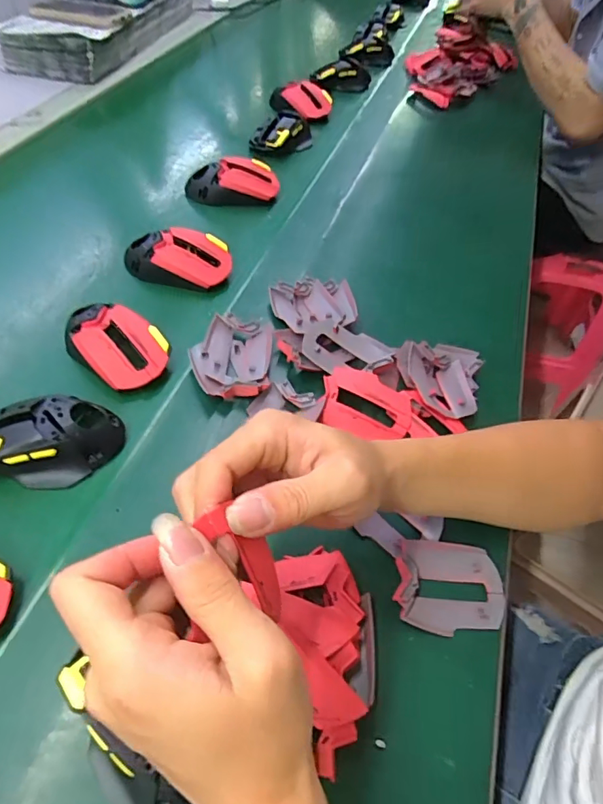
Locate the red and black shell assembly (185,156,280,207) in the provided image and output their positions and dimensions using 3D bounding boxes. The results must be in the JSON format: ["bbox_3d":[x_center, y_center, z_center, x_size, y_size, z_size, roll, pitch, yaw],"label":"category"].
[{"bbox_3d":[-0.089,-0.281,0.642,0.115,0.046,0.062,-15,53,-7],"label":"red and black shell assembly"}]

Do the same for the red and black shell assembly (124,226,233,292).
[{"bbox_3d":[-0.133,-0.156,0.538,0.113,0.044,0.064,7,53,10],"label":"red and black shell assembly"}]

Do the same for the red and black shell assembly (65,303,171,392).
[{"bbox_3d":[-0.171,-0.051,0.457,0.076,0.049,0.107,-34,58,-20],"label":"red and black shell assembly"}]

